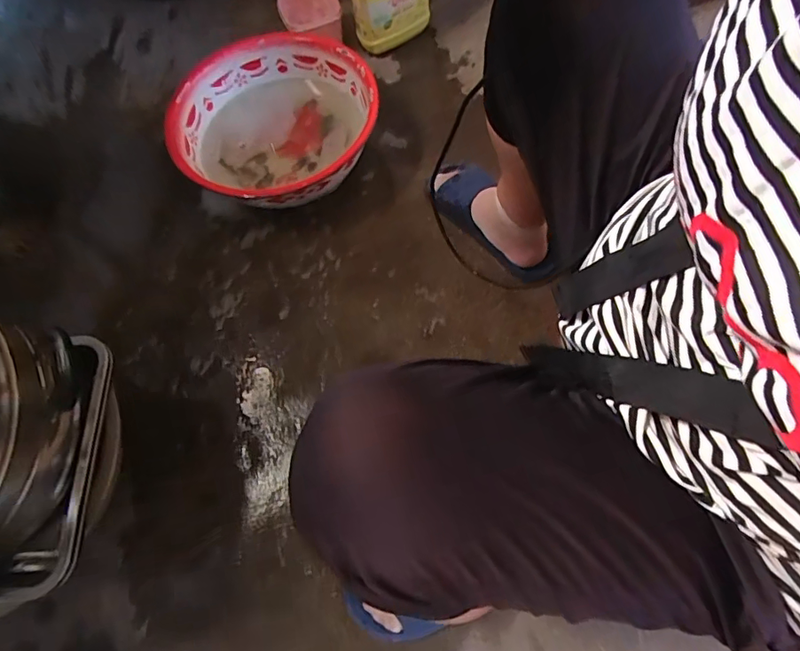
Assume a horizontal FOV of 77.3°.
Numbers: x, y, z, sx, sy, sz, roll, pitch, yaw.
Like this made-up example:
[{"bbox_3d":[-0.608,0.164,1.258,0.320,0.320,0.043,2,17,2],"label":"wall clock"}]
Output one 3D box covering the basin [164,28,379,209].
[{"bbox_3d":[-0.214,-0.335,0.874,0.329,0.146,0.340,-2,66,4],"label":"basin"}]

